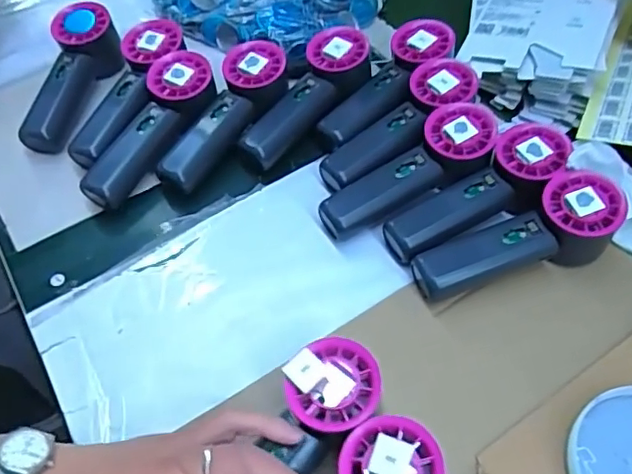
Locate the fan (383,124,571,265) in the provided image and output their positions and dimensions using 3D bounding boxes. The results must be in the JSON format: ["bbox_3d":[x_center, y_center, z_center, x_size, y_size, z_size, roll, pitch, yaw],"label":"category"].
[{"bbox_3d":[0.129,-0.029,0.450,0.154,0.052,0.059,-29,60,-19],"label":"fan"}]

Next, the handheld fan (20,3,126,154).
[{"bbox_3d":[-0.228,-0.150,0.542,0.059,0.054,0.152,5,55,4],"label":"handheld fan"}]

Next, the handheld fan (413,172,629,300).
[{"bbox_3d":[0.149,0.005,0.425,0.151,0.054,0.053,-19,57,-12],"label":"handheld fan"}]

